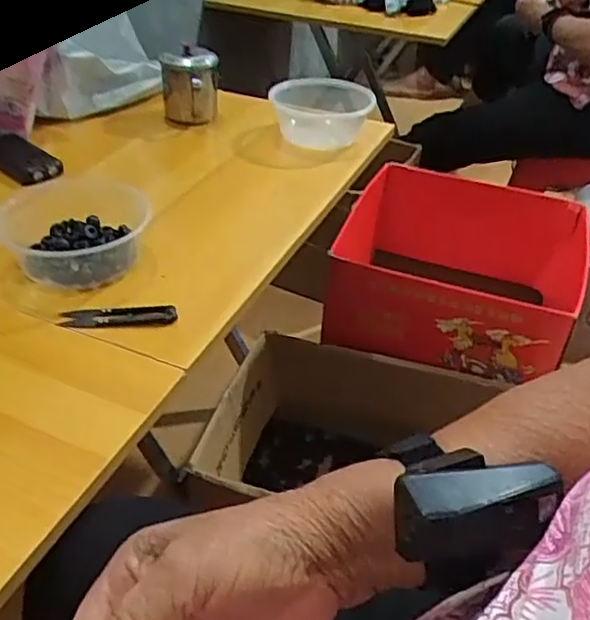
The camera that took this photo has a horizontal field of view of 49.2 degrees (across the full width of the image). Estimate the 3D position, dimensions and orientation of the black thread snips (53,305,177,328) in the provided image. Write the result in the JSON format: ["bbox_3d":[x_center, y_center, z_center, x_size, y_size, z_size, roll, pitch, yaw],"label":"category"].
[{"bbox_3d":[-0.156,0.005,0.567,0.099,0.010,0.019,1,39,-4],"label":"black thread snips"}]

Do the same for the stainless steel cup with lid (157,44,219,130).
[{"bbox_3d":[-0.144,-0.308,0.887,0.078,0.090,0.061,-2,39,-8],"label":"stainless steel cup with lid"}]

